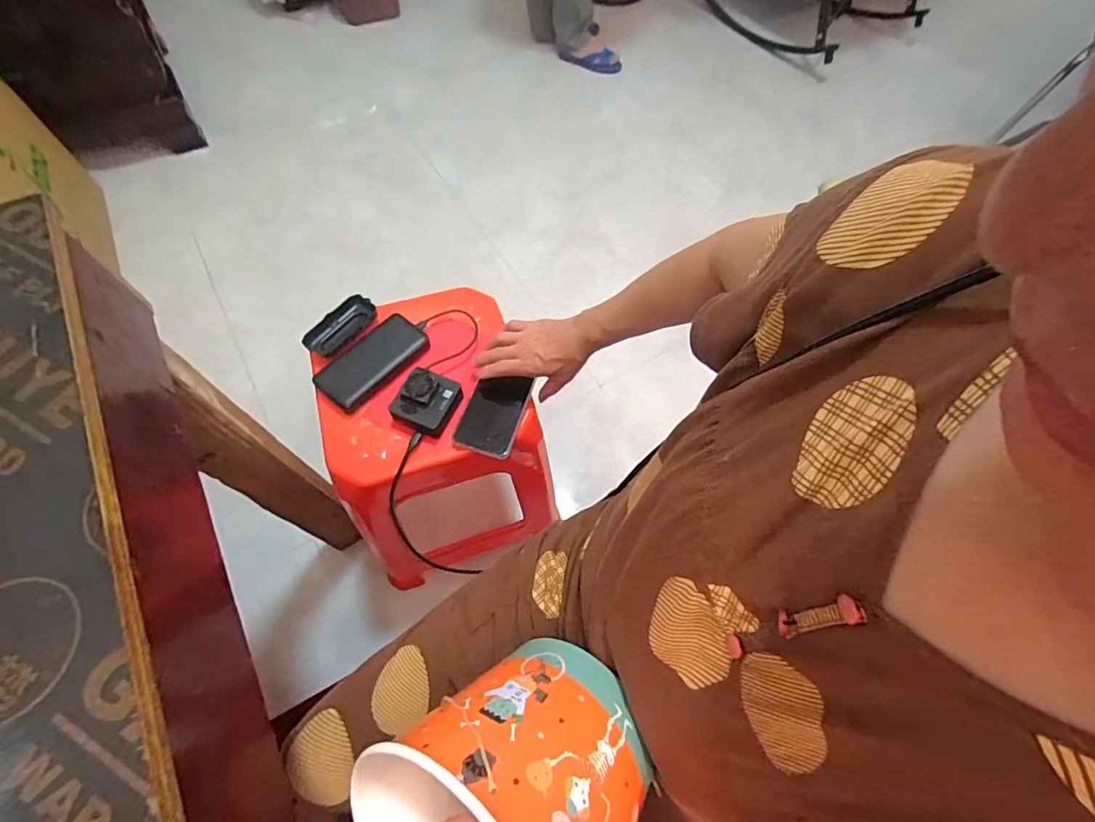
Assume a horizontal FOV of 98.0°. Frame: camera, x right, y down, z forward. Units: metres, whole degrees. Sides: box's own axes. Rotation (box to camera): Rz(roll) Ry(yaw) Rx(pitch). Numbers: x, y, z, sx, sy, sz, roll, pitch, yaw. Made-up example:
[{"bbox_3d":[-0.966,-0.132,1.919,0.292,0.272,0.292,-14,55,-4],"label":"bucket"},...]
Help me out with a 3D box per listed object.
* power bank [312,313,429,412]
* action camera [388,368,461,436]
[{"bbox_3d":[-0.243,-0.070,0.667,0.067,0.027,0.156,39,67,16],"label":"power bank"},{"bbox_3d":[-0.162,-0.013,0.636,0.077,0.037,0.077,21,63,8],"label":"action camera"}]

